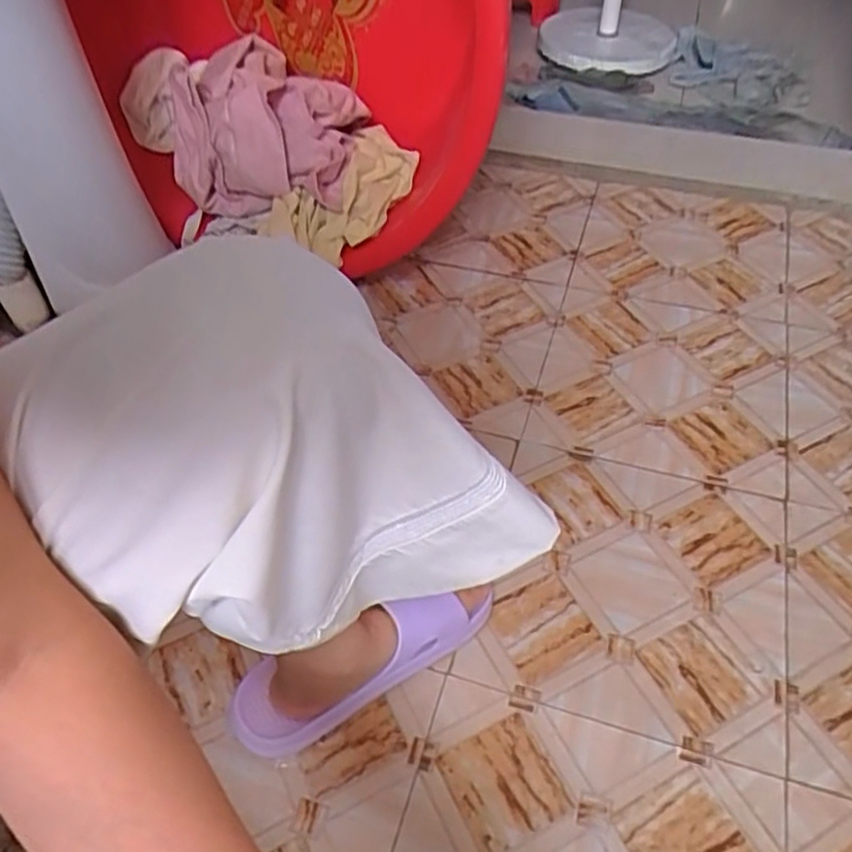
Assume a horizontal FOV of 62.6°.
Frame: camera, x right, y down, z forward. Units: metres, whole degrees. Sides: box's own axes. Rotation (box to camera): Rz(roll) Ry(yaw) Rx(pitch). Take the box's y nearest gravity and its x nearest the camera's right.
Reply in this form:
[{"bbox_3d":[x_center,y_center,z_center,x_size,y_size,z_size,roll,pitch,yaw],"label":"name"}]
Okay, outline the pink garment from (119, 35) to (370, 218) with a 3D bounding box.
[{"bbox_3d":[-0.272,-0.423,0.991,0.352,0.161,0.162,12,51,14],"label":"pink garment"}]

